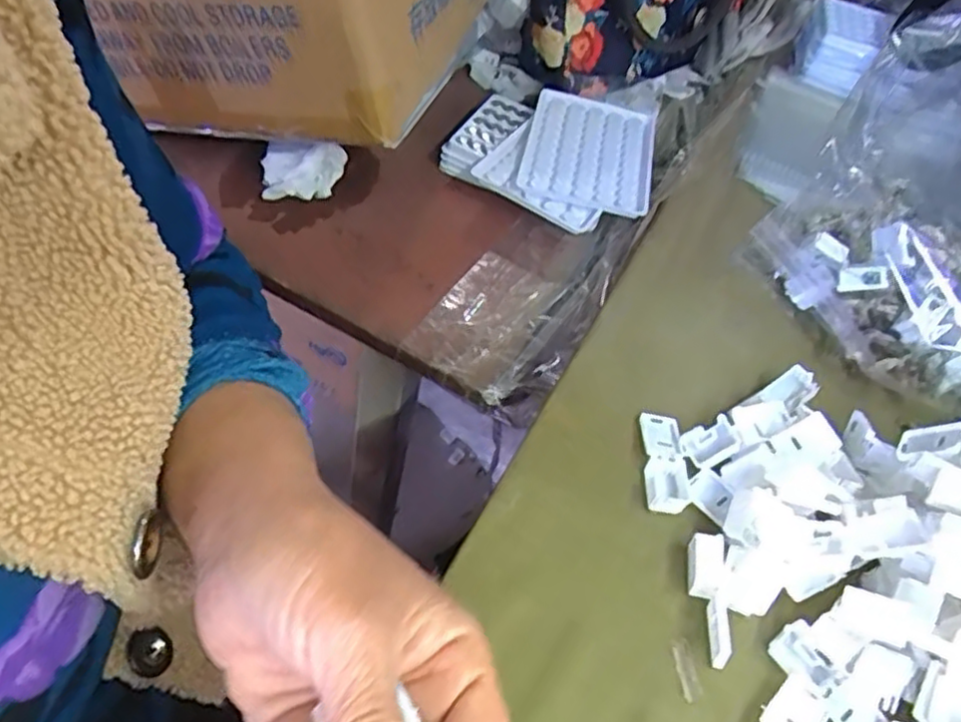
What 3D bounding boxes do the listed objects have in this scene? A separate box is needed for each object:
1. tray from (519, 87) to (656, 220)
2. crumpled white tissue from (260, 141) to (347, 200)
[{"bbox_3d":[0.081,-0.158,0.540,0.092,0.011,0.127,12,52,2],"label":"tray"},{"bbox_3d":[-0.124,-0.134,0.495,0.055,0.035,0.035,6,51,-7],"label":"crumpled white tissue"}]

